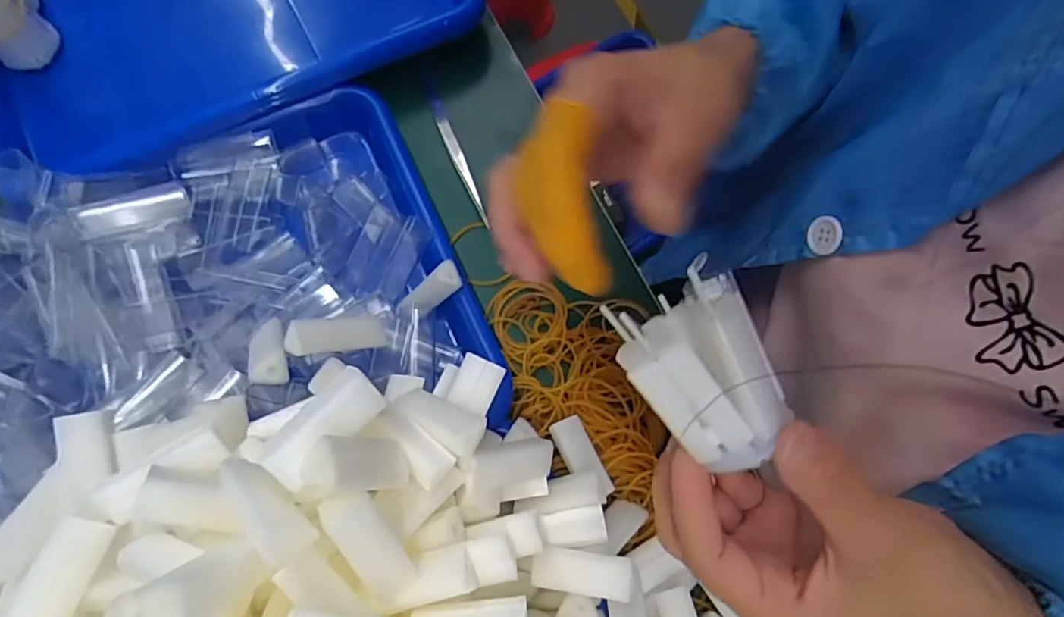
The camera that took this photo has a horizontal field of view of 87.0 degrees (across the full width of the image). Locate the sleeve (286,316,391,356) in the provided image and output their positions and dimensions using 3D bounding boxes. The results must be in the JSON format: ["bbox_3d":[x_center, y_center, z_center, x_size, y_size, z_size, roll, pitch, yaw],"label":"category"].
[{"bbox_3d":[-0.096,0.013,0.279,0.048,0.008,0.017,-4,71,-39],"label":"sleeve"}]

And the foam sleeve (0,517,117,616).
[{"bbox_3d":[-0.175,0.101,0.206,0.015,0.013,0.045,14,61,4],"label":"foam sleeve"}]

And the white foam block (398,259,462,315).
[{"bbox_3d":[-0.060,-0.010,0.324,0.043,0.015,0.017,-34,73,36],"label":"white foam block"}]

